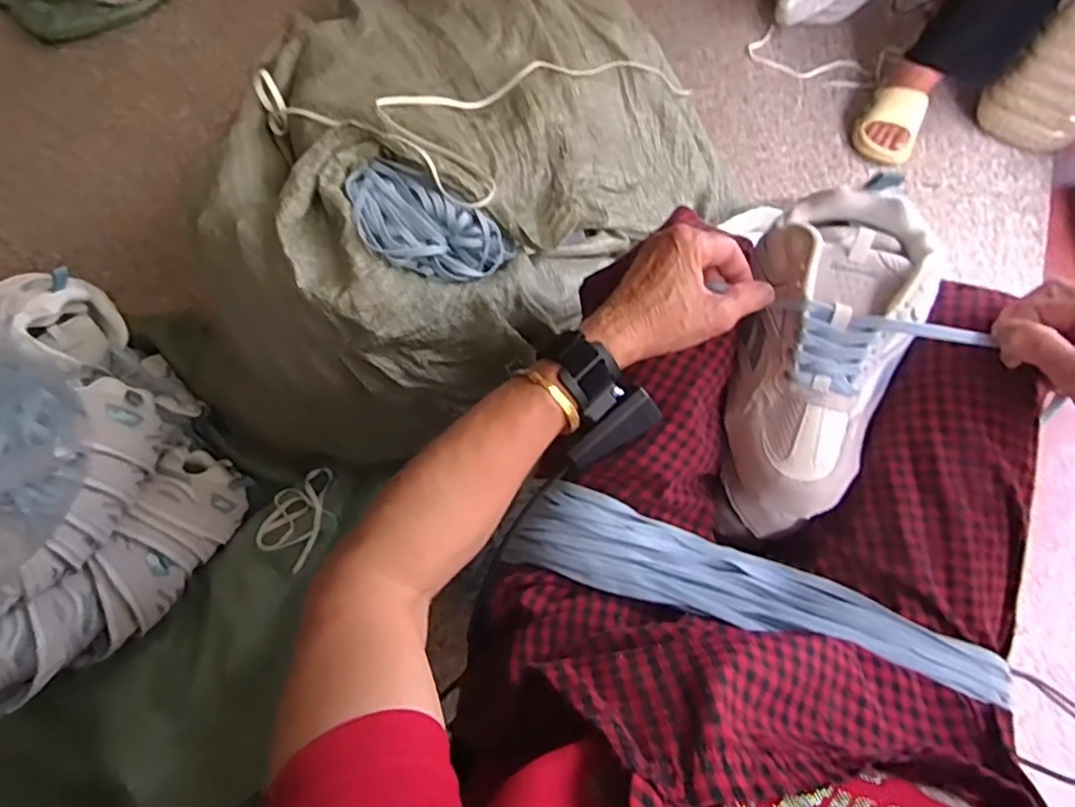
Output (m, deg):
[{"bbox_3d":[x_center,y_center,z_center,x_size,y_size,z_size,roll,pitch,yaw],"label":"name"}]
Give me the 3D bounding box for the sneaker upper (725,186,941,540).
[{"bbox_3d":[0.200,-0.025,0.439,0.108,0.074,0.254,17,93,10],"label":"sneaker upper"}]

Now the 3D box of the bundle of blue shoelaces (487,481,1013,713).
[{"bbox_3d":[0.143,0.132,0.410,0.330,0.028,0.061,18,66,10],"label":"bundle of blue shoelaces"}]

